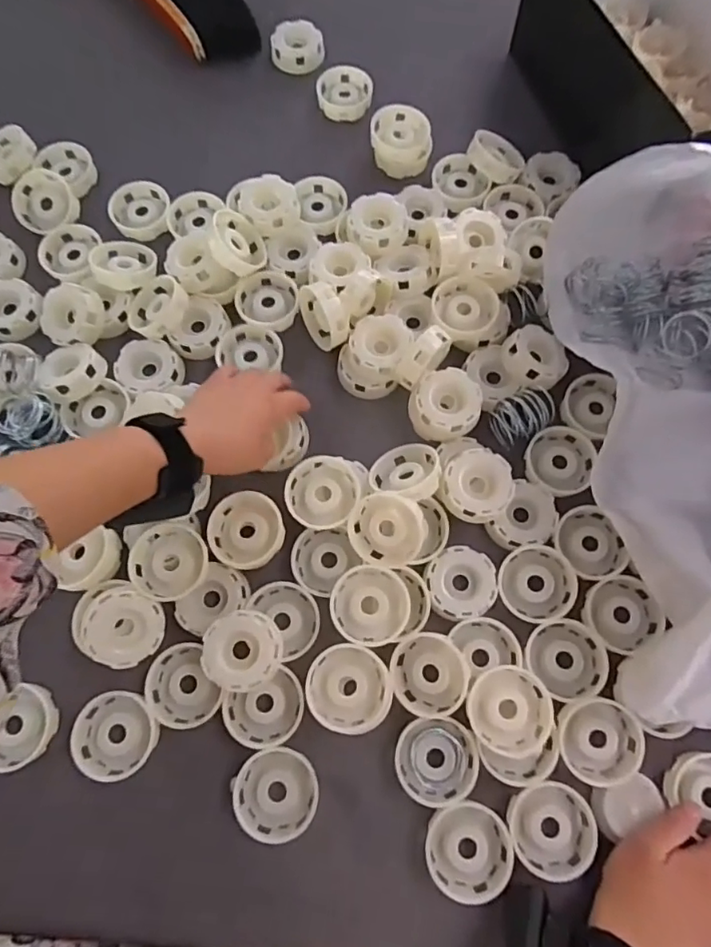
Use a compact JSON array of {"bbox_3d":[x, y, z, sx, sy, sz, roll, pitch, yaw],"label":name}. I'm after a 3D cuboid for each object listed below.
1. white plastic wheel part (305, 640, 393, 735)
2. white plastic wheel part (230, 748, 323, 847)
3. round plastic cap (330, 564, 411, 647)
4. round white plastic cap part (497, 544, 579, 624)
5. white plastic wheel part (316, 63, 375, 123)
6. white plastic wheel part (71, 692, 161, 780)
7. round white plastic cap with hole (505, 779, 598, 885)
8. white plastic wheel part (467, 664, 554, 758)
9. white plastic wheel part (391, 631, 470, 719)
[{"bbox_3d":[-0.005,0.179,0.452,0.068,0.024,0.066,0,73,0],"label":"white plastic wheel part"},{"bbox_3d":[-0.063,0.260,0.438,0.066,0.013,0.068,0,73,0],"label":"white plastic wheel part"},{"bbox_3d":[0.013,0.113,0.467,0.066,0.014,0.065,0,73,0],"label":"round plastic cap"},{"bbox_3d":[0.163,0.100,0.491,0.067,0.021,0.065,0,73,0],"label":"round white plastic cap part"},{"bbox_3d":[-0.013,-0.485,0.688,0.069,0.019,0.075,-6,73,-1],"label":"white plastic wheel part"},{"bbox_3d":[-0.201,0.222,0.459,0.068,0.015,0.067,0,73,0],"label":"white plastic wheel part"},{"bbox_3d":[0.156,0.281,0.431,0.061,0.021,0.069,-18,74,-5],"label":"round white plastic cap with hole"},{"bbox_3d":[0.125,0.194,0.444,0.062,0.023,0.067,0,73,0],"label":"white plastic wheel part"},{"bbox_3d":[0.061,0.169,0.455,0.061,0.027,0.066,0,73,0],"label":"white plastic wheel part"}]

